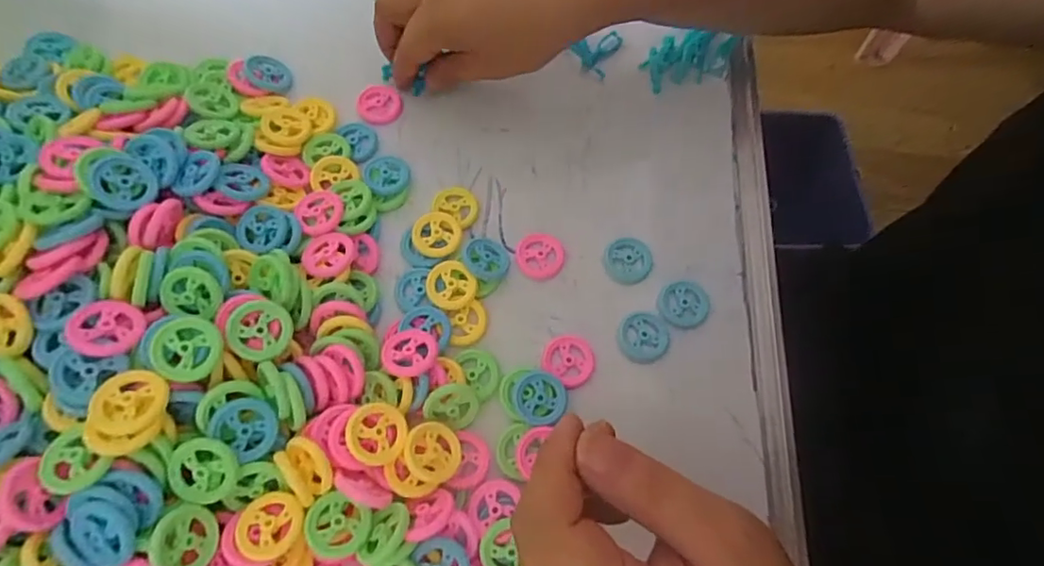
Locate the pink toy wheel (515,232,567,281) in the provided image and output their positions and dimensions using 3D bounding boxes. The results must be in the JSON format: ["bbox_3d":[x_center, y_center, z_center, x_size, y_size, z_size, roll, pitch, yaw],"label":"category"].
[{"bbox_3d":[0.012,-0.017,0.333,0.030,0.004,0.032,1,68,-3],"label":"pink toy wheel"}]

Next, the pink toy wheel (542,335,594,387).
[{"bbox_3d":[0.027,0.043,0.311,0.031,0.006,0.027,40,71,13],"label":"pink toy wheel"}]

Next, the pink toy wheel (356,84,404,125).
[{"bbox_3d":[-0.096,-0.121,0.367,0.030,0.004,0.031,1,68,-3],"label":"pink toy wheel"}]

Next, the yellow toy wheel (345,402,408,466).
[{"bbox_3d":[-0.071,0.073,0.265,0.027,0.007,0.029,1,68,-3],"label":"yellow toy wheel"}]

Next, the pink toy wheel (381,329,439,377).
[{"bbox_3d":[-0.060,0.037,0.292,0.029,0.004,0.030,4,48,-4],"label":"pink toy wheel"}]

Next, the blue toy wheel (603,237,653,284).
[{"bbox_3d":[0.066,-0.015,0.335,0.031,0.004,0.027,-25,71,-12],"label":"blue toy wheel"}]

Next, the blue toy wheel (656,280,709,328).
[{"bbox_3d":[0.097,0.013,0.328,0.030,0.004,0.029,1,68,-3],"label":"blue toy wheel"}]

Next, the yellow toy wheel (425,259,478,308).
[{"bbox_3d":[-0.043,0.001,0.319,0.027,0.007,0.029,1,68,-3],"label":"yellow toy wheel"}]

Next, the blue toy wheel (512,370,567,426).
[{"bbox_3d":[0.010,0.063,0.298,0.029,0.006,0.030,1,68,-3],"label":"blue toy wheel"}]

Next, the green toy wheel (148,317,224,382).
[{"bbox_3d":[-0.157,0.031,0.253,0.029,0.004,0.029,5,75,-20],"label":"green toy wheel"}]

